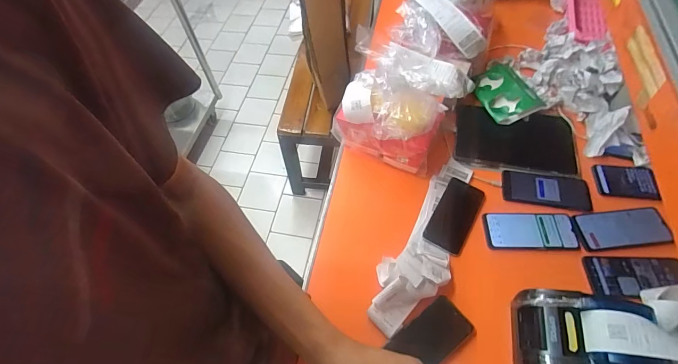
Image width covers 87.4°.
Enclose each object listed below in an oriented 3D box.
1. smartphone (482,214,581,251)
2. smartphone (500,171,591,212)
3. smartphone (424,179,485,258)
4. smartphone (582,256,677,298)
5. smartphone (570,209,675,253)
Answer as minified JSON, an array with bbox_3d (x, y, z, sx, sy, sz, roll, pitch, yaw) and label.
[{"bbox_3d":[0.358,0.093,0.667,0.162,0.009,0.071,1,57,4],"label":"smartphone"},{"bbox_3d":[0.415,0.018,0.711,0.162,0.013,0.069,8,58,9],"label":"smartphone"},{"bbox_3d":[0.229,0.066,0.698,0.076,0.009,0.156,25,62,19],"label":"smartphone"},{"bbox_3d":[0.509,0.163,0.609,0.154,0.013,0.070,2,57,5],"label":"smartphone"},{"bbox_3d":[0.520,0.087,0.655,0.154,0.013,0.071,-5,57,1],"label":"smartphone"}]

